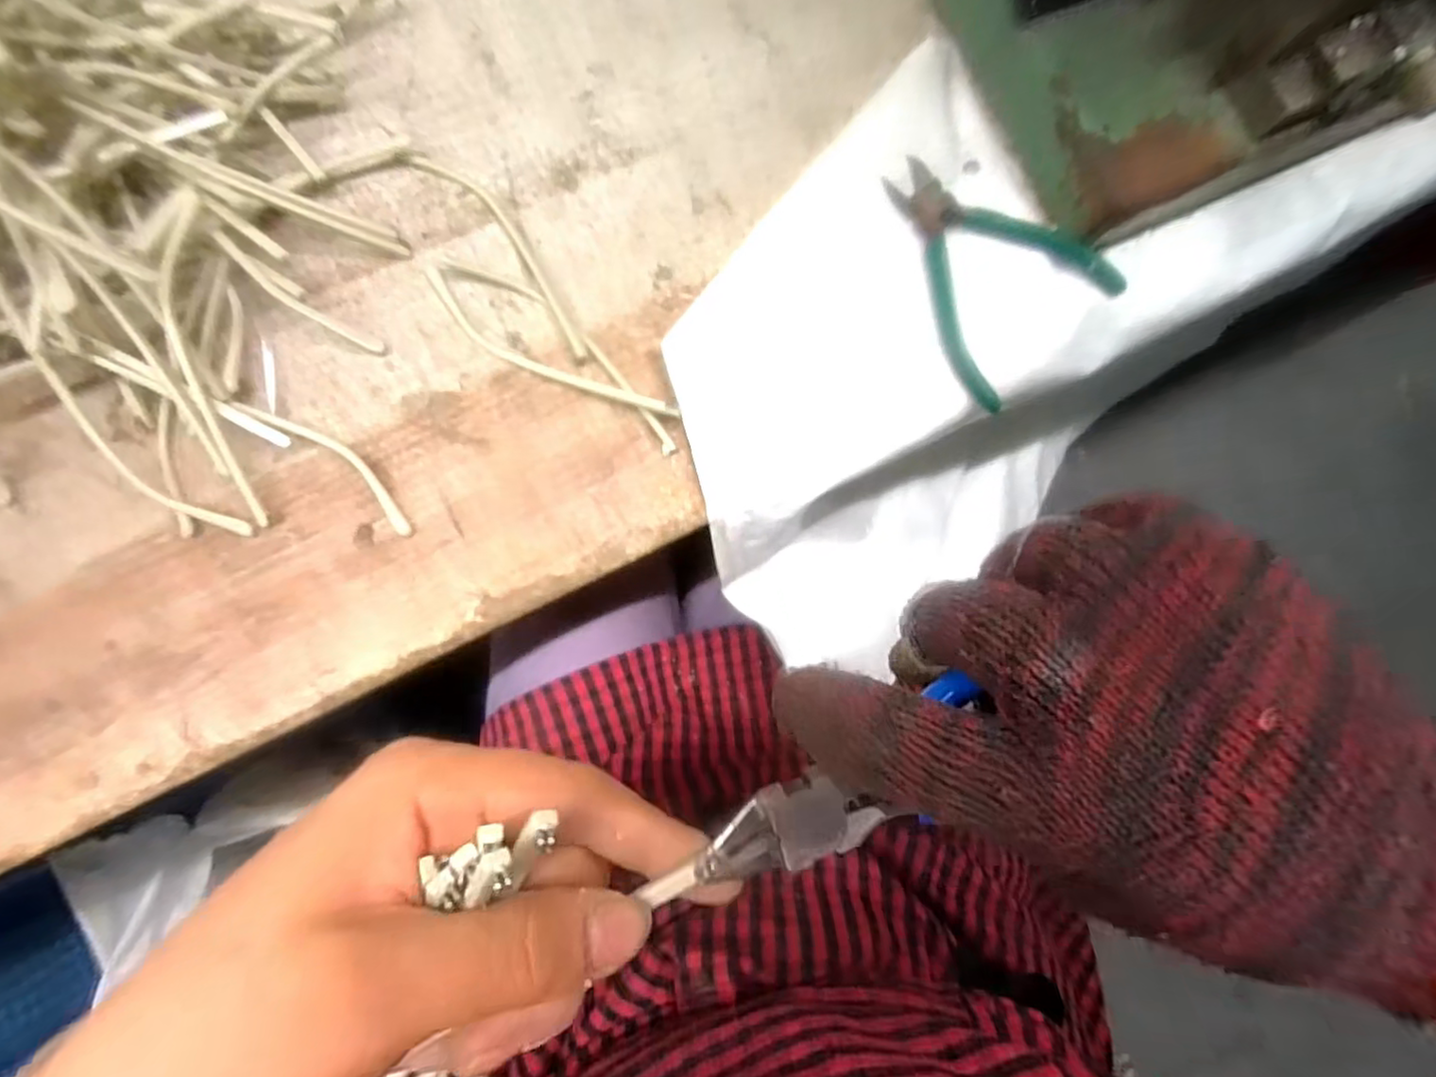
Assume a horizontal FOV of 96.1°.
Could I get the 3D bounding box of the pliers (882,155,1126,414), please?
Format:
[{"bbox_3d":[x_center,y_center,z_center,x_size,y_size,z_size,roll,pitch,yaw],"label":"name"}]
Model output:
[{"bbox_3d":[0.144,-0.137,0.319,0.094,0.011,0.122,-25,88,-8],"label":"pliers"}]

